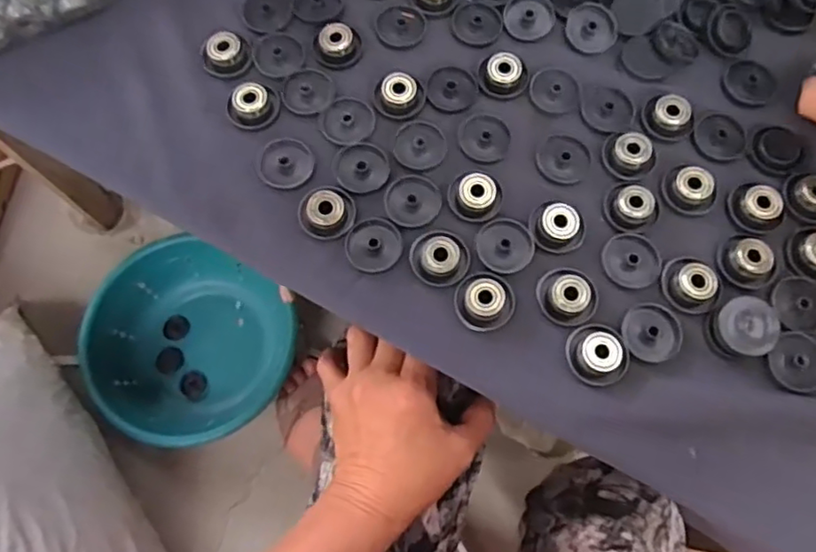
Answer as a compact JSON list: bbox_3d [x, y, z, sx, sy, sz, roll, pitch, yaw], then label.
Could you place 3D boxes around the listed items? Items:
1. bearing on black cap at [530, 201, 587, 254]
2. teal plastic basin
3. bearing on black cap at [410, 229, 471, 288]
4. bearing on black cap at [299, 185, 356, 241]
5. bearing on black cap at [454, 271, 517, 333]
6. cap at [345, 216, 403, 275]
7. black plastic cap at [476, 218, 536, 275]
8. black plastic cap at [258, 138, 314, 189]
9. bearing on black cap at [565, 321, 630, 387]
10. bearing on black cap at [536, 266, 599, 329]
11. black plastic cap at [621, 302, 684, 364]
[{"bbox_3d":[0.090,-0.029,0.369,0.032,0.010,0.027,14,75,4],"label":"bearing on black cap"},{"bbox_3d":[-0.282,0.090,0.830,0.257,0.103,0.248,0,72,-1],"label":"teal plastic basin"},{"bbox_3d":[0.019,-0.012,0.363,0.035,0.010,0.032,0,74,0],"label":"bearing on black cap"},{"bbox_3d":[-0.048,-0.039,0.372,0.033,0.011,0.032,0,74,0],"label":"bearing on black cap"},{"bbox_3d":[0.044,0.014,0.356,0.034,0.011,0.033,0,74,0],"label":"bearing on black cap"},{"bbox_3d":[-0.020,-0.019,0.368,0.033,0.004,0.033,0,74,0],"label":"cap"},{"bbox_3d":[0.058,-0.018,0.369,0.033,0.004,0.034,0,74,0],"label":"black plastic cap"},{"bbox_3d":[-0.077,-0.071,0.391,0.034,0.004,0.034,0,74,0],"label":"black plastic cap"},{"bbox_3d":[0.107,0.043,0.346,0.034,0.012,0.033,0,74,0],"label":"bearing on black cap"},{"bbox_3d":[0.092,0.010,0.356,0.033,0.011,0.034,0,74,0],"label":"bearing on black cap"},{"bbox_3d":[0.140,0.032,0.354,0.034,0.006,0.034,0,74,0],"label":"black plastic cap"}]

